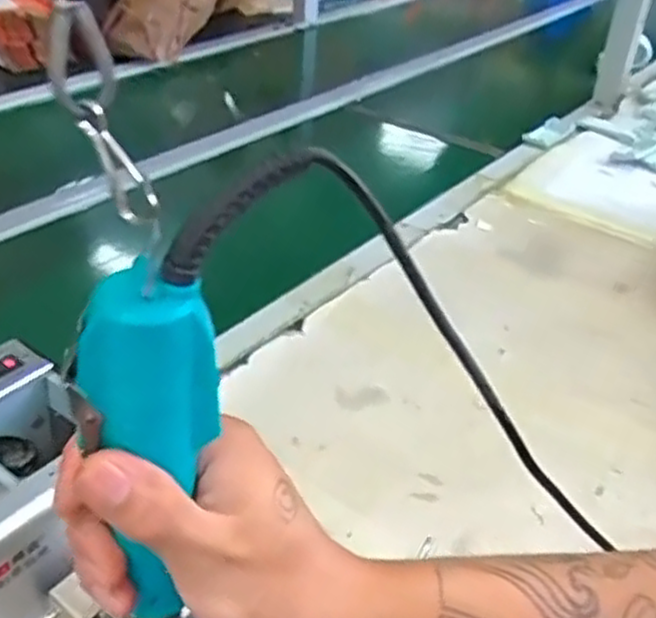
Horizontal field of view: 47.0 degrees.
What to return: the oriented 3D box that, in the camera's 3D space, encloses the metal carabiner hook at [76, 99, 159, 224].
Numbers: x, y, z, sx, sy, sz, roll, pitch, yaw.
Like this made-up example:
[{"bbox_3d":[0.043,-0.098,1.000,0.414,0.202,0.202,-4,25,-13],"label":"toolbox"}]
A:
[{"bbox_3d":[-0.062,-0.043,0.220,0.014,0.038,0.005,-15,31,10],"label":"metal carabiner hook"}]

